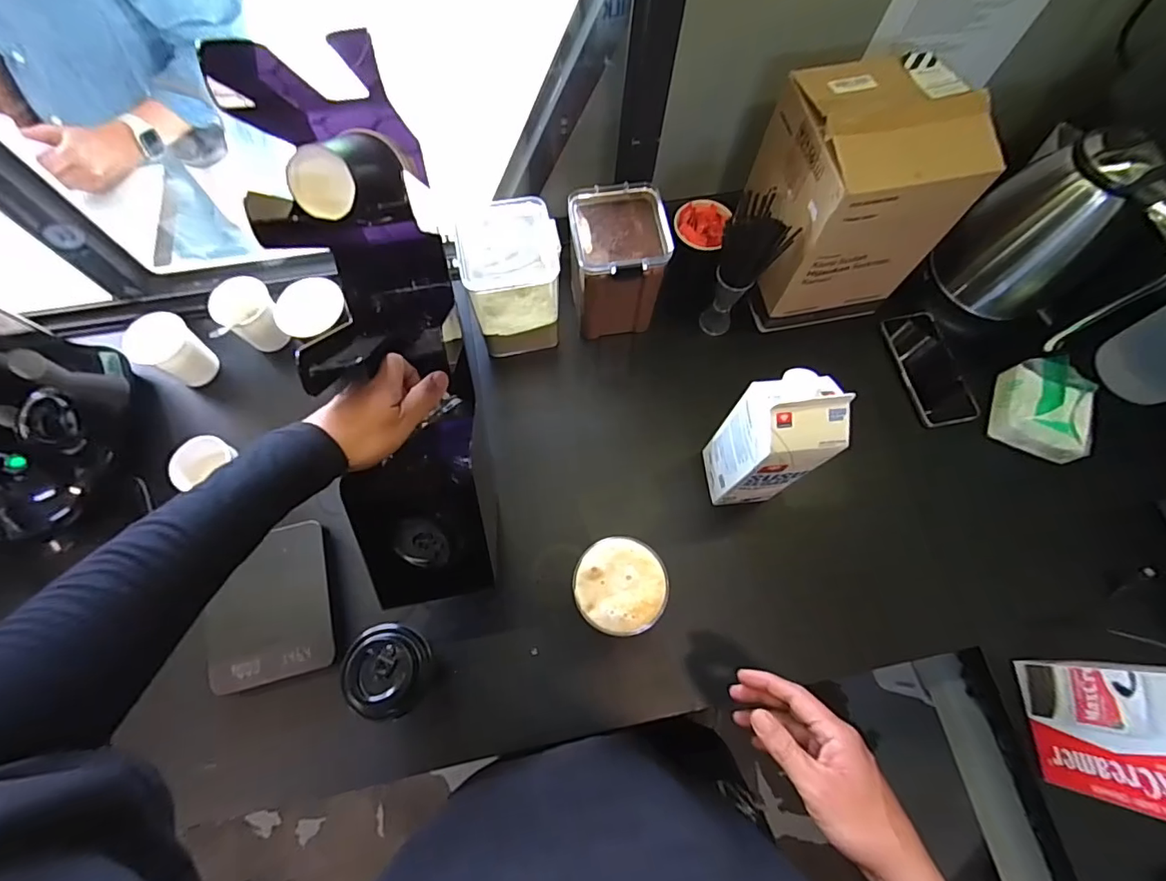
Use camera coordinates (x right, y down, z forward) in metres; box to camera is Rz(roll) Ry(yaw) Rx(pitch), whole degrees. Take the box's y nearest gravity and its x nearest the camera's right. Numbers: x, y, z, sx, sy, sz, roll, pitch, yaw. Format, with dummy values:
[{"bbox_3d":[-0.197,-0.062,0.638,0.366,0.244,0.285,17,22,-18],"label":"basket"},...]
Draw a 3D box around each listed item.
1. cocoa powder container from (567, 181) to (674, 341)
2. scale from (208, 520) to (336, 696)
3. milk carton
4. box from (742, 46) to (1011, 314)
[{"bbox_3d":[0.040,-0.217,0.656,0.106,0.161,0.114,-8,71,-5],"label":"cocoa powder container"},{"bbox_3d":[-0.337,0.178,0.566,0.122,0.016,0.159,-11,71,-6],"label":"scale"},{"bbox_3d":[0.190,0.005,0.537,0.070,0.206,0.073,-7,71,-4],"label":"milk carton"},{"bbox_3d":[0.306,-0.286,0.596,0.167,0.213,0.166,-8,71,-5],"label":"box"}]

